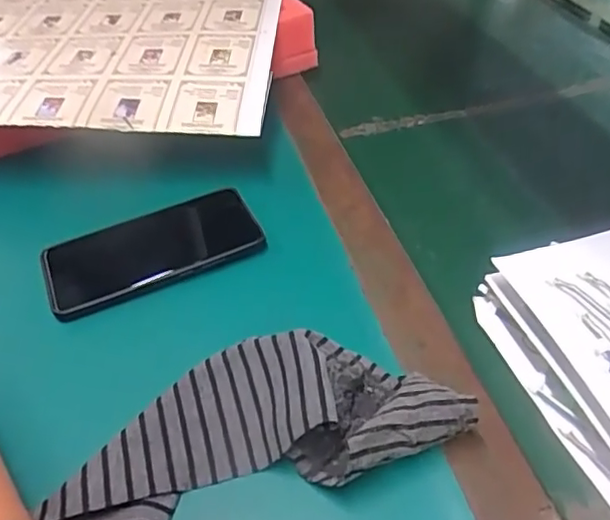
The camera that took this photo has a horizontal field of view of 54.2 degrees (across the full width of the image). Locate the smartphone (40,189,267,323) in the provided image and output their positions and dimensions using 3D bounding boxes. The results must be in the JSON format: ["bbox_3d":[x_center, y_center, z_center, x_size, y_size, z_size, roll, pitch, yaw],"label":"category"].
[{"bbox_3d":[-0.118,-0.012,0.465,0.163,0.007,0.077,-22,46,-19],"label":"smartphone"}]

